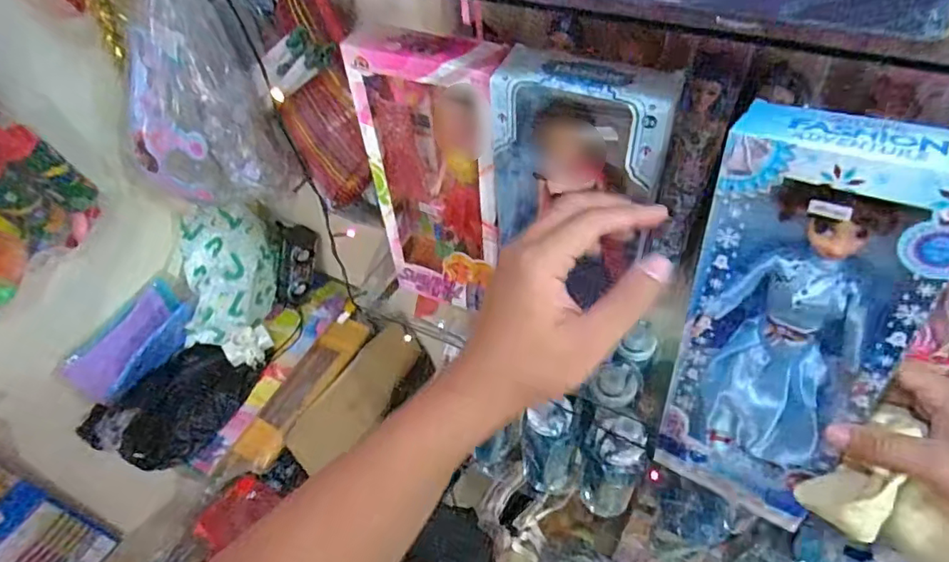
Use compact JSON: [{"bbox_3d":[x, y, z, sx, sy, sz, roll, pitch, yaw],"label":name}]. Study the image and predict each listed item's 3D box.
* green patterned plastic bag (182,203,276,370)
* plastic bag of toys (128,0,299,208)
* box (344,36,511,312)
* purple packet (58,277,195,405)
[{"bbox_3d":[-0.502,0.017,1.113,0.151,0.276,0.191,10,51,13],"label":"green patterned plastic bag"},{"bbox_3d":[-0.381,-0.242,0.721,0.167,0.320,0.139,-35,55,-23],"label":"plastic bag of toys"},{"bbox_3d":[-0.036,-0.096,0.567,0.147,0.305,0.053,19,53,20],"label":"box"},{"bbox_3d":[-0.665,0.121,1.073,0.055,0.127,0.233,4,47,52],"label":"purple packet"}]

